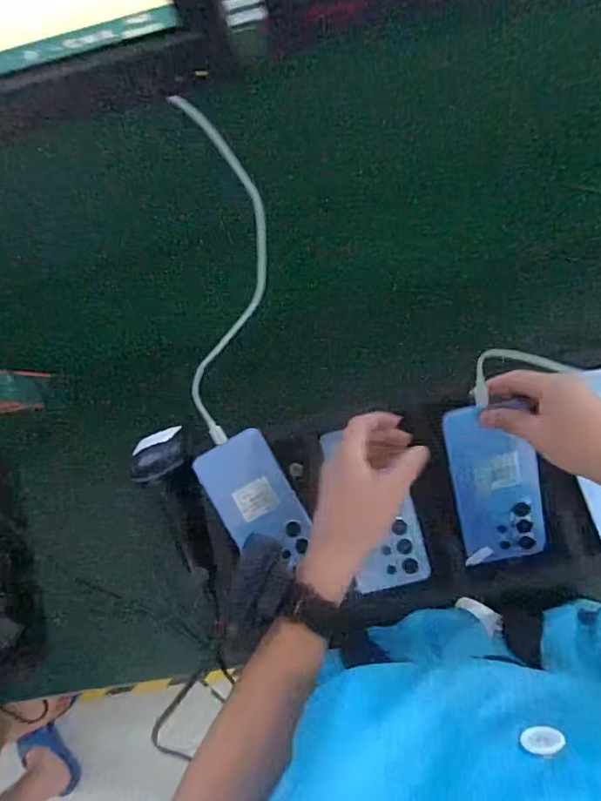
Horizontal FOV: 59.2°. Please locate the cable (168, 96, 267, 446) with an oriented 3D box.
[{"bbox_3d":[-0.072,-0.082,0.460,0.073,0.029,0.307,21,130,8],"label":"cable"}]

